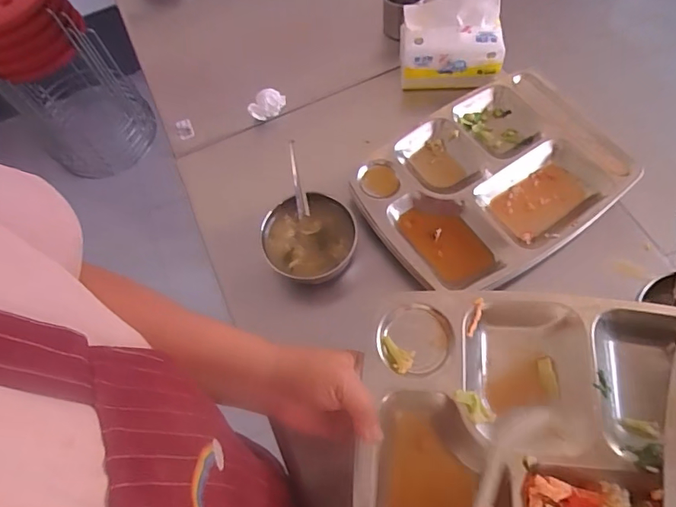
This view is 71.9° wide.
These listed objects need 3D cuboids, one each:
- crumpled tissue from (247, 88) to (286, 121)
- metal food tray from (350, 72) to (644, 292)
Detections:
[{"bbox_3d":[-0.107,-0.234,0.725,0.066,0.037,0.025,-31,65,-19],"label":"crumpled tissue"},{"bbox_3d":[0.205,-0.103,0.645,0.337,0.031,0.255,-29,67,-8],"label":"metal food tray"}]

